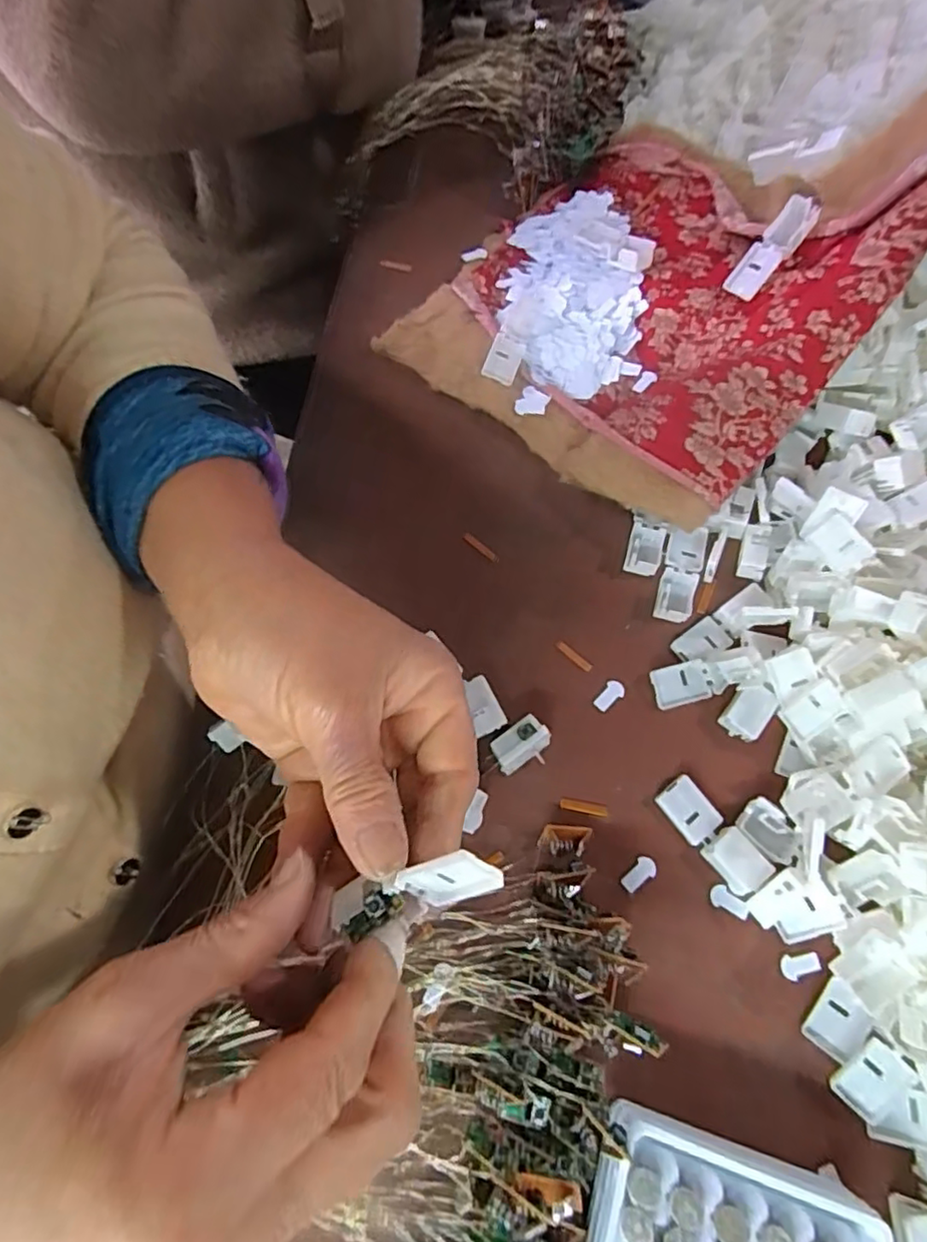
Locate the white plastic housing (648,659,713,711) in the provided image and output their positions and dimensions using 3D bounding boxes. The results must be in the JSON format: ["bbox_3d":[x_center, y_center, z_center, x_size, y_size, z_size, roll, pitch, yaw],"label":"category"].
[{"bbox_3d":[0.110,0.031,0.316,0.029,0.004,0.019,-14,69,-4],"label":"white plastic housing"}]

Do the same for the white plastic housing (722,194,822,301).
[{"bbox_3d":[0.172,-0.207,0.350,0.021,0.015,0.057,49,116,19],"label":"white plastic housing"}]

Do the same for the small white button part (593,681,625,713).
[{"bbox_3d":[0.074,0.038,0.318,0.010,0.004,0.018,39,75,16],"label":"small white button part"}]

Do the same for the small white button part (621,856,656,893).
[{"bbox_3d":[0.080,0.115,0.286,0.017,0.004,0.009,-37,71,-11],"label":"small white button part"}]

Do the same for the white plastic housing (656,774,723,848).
[{"bbox_3d":[0.105,0.088,0.294,0.020,0.005,0.028,-37,72,-12],"label":"white plastic housing"}]

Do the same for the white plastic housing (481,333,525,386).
[{"bbox_3d":[0.024,-0.157,0.378,0.020,0.007,0.027,20,70,9],"label":"white plastic housing"}]

